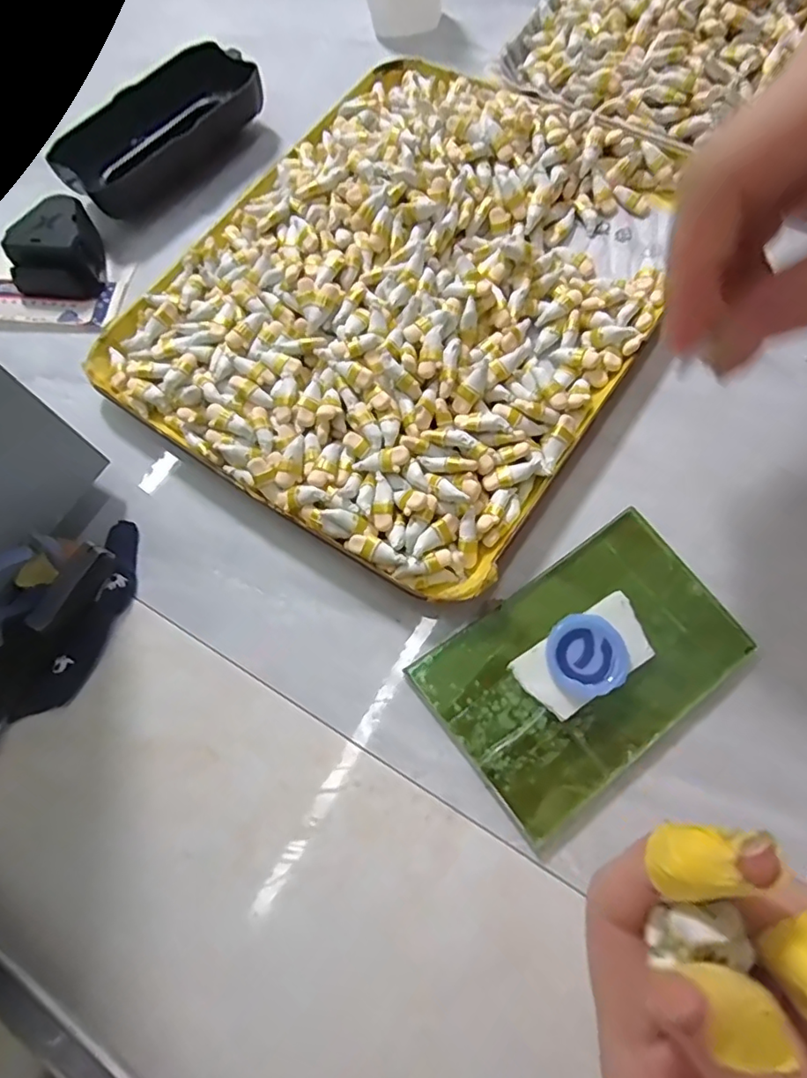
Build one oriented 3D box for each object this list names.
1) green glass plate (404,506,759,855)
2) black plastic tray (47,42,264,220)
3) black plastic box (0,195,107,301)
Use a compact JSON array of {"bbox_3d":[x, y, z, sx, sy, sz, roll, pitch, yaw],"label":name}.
[{"bbox_3d":[0.063,0.043,0.193,0.102,0.008,0.068,-36,71,-9],"label":"green glass plate"},{"bbox_3d":[-0.125,-0.209,0.294,0.047,0.031,0.108,42,78,17],"label":"black plastic tray"},{"bbox_3d":[-0.168,-0.141,0.270,0.039,0.020,0.047,-2,69,4],"label":"black plastic box"}]

